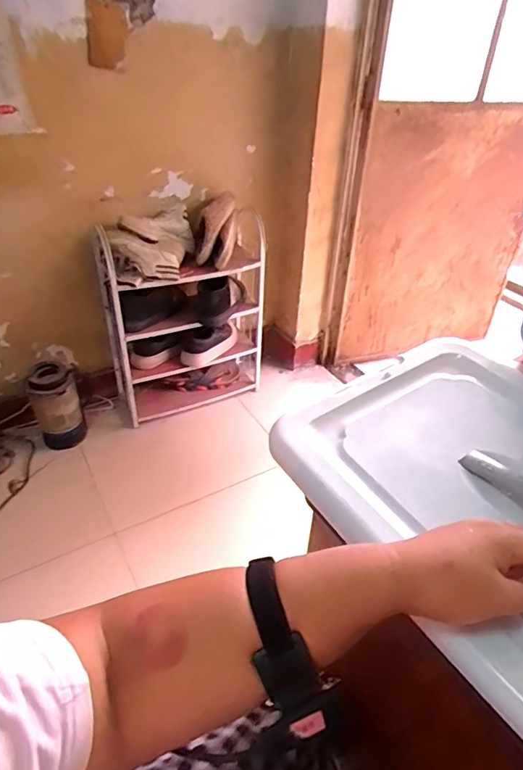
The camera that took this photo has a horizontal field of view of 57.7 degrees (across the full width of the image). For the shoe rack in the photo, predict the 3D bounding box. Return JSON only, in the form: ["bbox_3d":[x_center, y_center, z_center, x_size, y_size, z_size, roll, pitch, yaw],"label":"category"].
[{"bbox_3d":[-0.246,-0.243,1.640,0.549,0.655,0.225,-15,40,-21],"label":"shoe rack"}]

